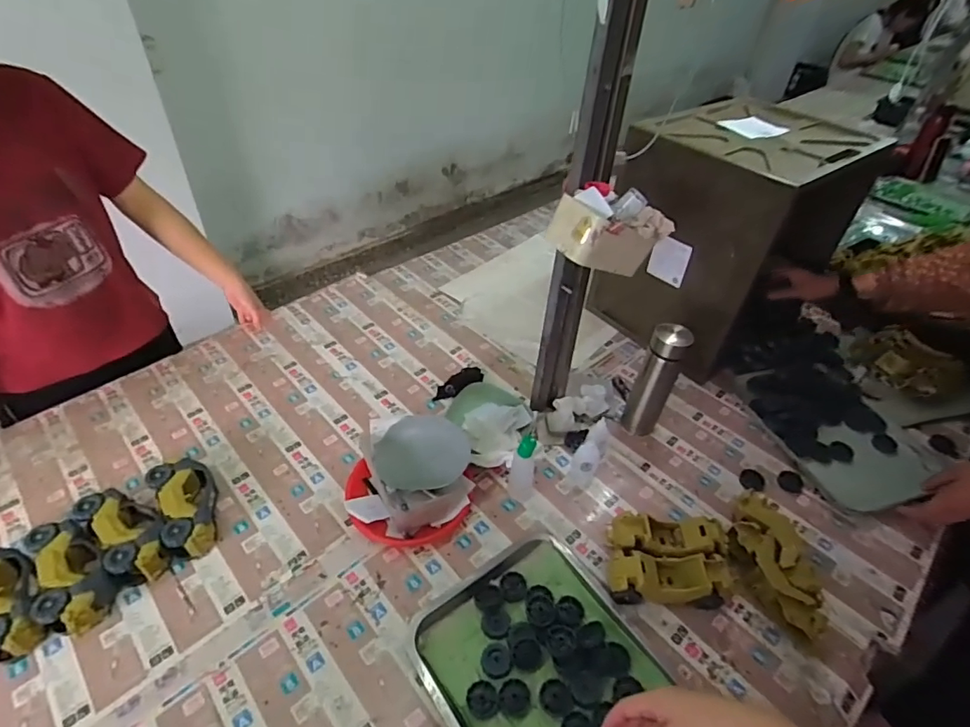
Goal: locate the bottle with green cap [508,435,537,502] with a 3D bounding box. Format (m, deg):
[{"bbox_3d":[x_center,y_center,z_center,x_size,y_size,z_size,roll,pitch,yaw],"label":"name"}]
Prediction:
[{"bbox_3d":[0.059,0.164,0.810,0.037,0.148,0.033,6,43,4],"label":"bottle with green cap"}]

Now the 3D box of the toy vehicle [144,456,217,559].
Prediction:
[{"bbox_3d":[-0.452,0.217,0.787,0.081,0.068,0.165,-25,50,-26],"label":"toy vehicle"}]

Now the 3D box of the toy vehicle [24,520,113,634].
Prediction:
[{"bbox_3d":[-0.567,0.292,0.705,0.082,0.062,0.165,-32,53,-31],"label":"toy vehicle"}]

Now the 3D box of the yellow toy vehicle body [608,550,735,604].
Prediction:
[{"bbox_3d":[0.260,0.303,0.723,0.175,0.062,0.057,1,43,-1],"label":"yellow toy vehicle body"}]

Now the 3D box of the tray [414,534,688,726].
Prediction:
[{"bbox_3d":[0.092,0.402,0.641,0.260,0.025,0.337,-23,49,-25],"label":"tray"}]

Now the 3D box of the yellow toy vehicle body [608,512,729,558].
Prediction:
[{"bbox_3d":[0.269,0.263,0.766,0.170,0.063,0.061,2,43,0],"label":"yellow toy vehicle body"}]

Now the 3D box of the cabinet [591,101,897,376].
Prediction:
[{"bbox_3d":[0.514,-0.299,1.117,0.437,0.409,0.349,-29,52,-29],"label":"cabinet"}]

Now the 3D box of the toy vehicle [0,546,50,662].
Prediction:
[{"bbox_3d":[-0.638,0.311,0.682,0.164,0.061,0.084,29,49,26],"label":"toy vehicle"}]

